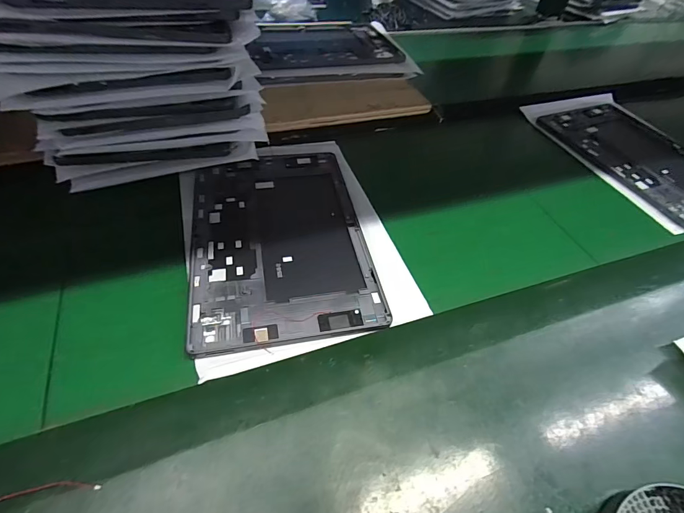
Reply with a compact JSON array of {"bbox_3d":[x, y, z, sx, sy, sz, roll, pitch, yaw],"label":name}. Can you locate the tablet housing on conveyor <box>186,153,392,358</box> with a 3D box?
[{"bbox_3d":[-0.065,-0.024,0.381,0.165,0.006,0.249,-7,51,-11],"label":"tablet housing on conveyor"}]

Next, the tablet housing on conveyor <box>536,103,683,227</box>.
[{"bbox_3d":[0.428,-0.144,0.534,0.163,0.010,0.254,-14,49,-21],"label":"tablet housing on conveyor"}]

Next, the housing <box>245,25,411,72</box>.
[{"bbox_3d":[-0.033,-0.347,0.612,0.239,0.008,0.161,-14,52,-17],"label":"housing"}]

